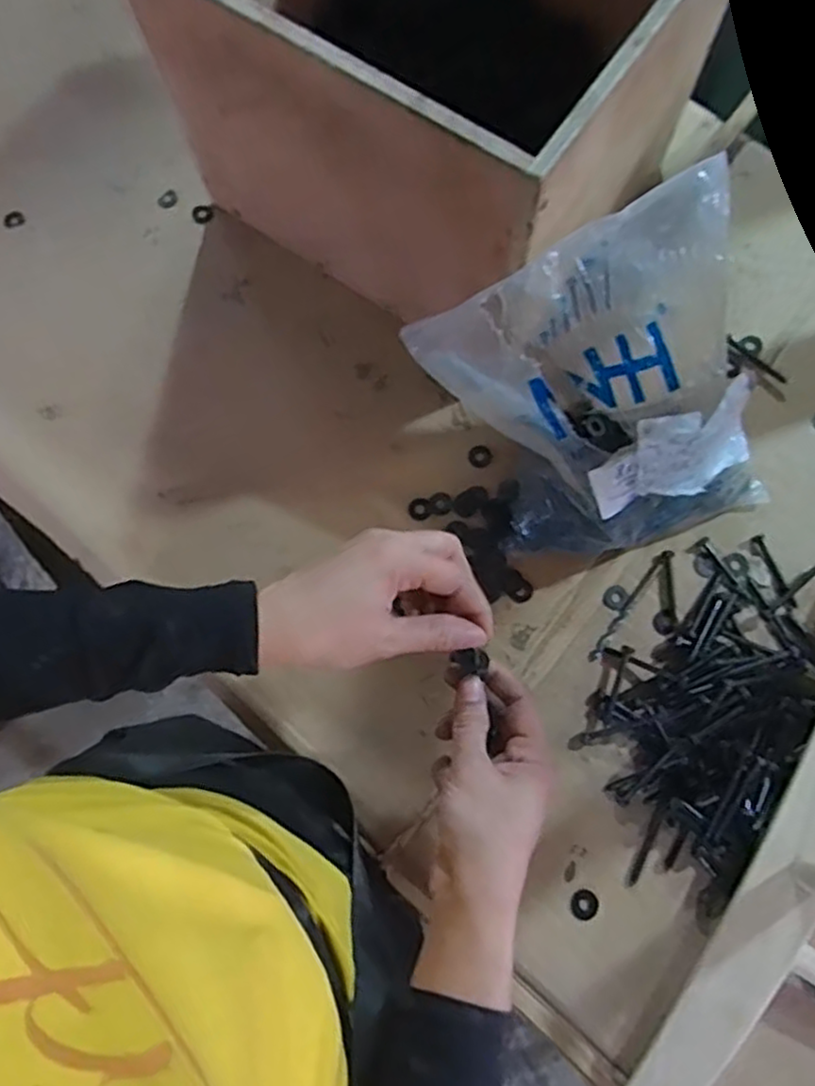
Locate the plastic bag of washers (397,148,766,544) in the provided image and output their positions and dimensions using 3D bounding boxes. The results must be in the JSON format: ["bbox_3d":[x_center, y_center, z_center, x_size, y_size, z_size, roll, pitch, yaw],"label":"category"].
[{"bbox_3d":[0.138,-0.094,0.508,0.218,0.175,0.179,-22,77,-3],"label":"plastic bag of washers"}]

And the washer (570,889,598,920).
[{"bbox_3d":[0.125,0.256,0.509,0.019,0.004,0.020,0,76,2],"label":"washer"}]

